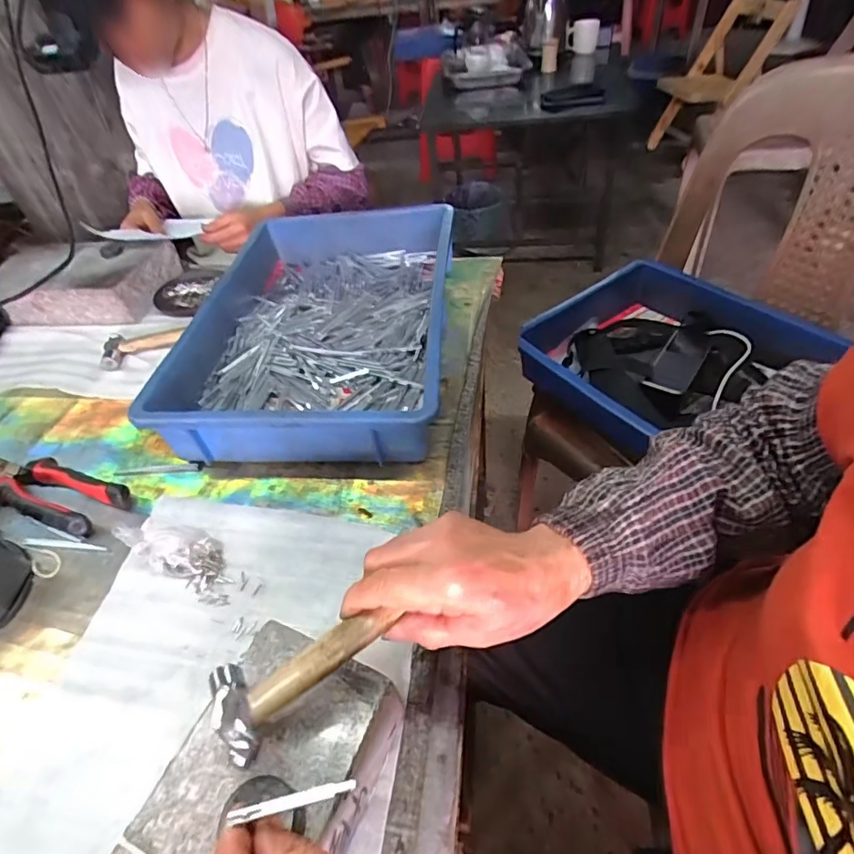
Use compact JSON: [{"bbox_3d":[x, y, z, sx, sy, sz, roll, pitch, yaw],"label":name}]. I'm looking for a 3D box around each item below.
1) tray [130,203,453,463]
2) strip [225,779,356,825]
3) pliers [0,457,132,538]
[{"bbox_3d":[-0.127,-0.137,0.644,0.291,0.080,0.443,1,46,7],"label":"tray"},{"bbox_3d":[-0.057,0.157,0.220,0.055,0.004,0.005,-16,45,4],"label":"strip"},{"bbox_3d":[-0.393,0.059,0.525,0.213,0.021,0.056,14,49,19],"label":"pliers"}]

